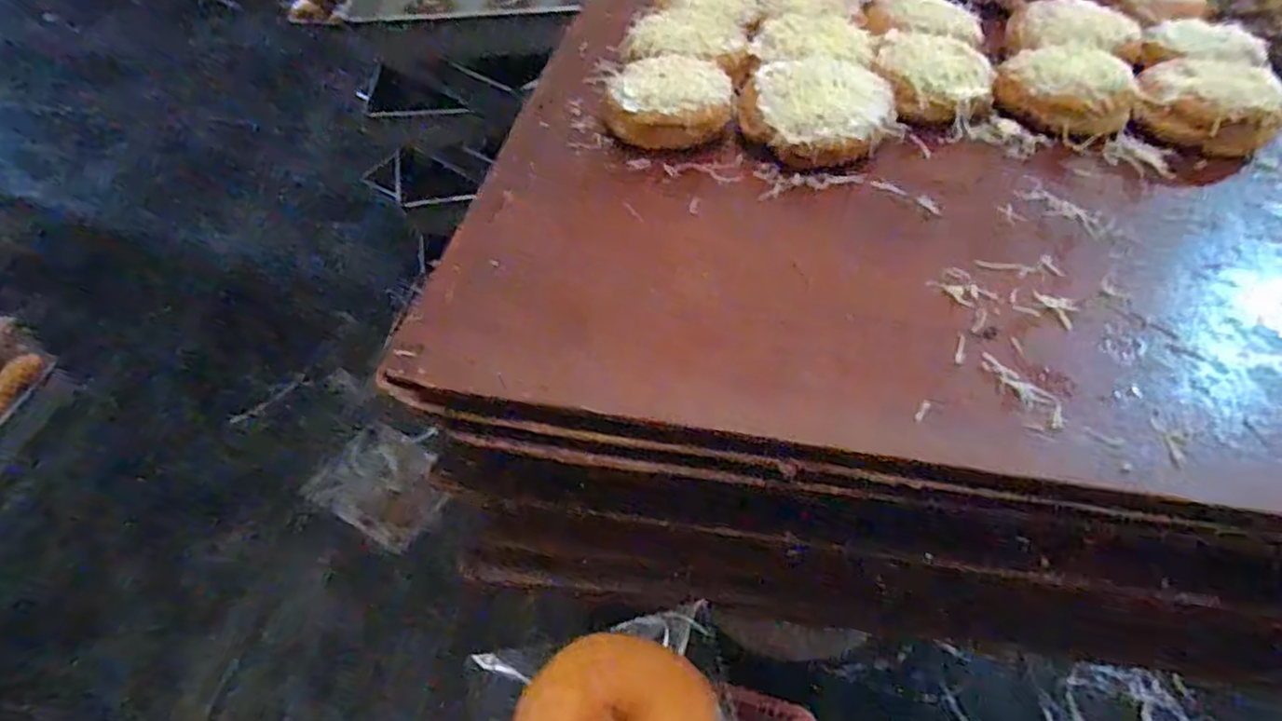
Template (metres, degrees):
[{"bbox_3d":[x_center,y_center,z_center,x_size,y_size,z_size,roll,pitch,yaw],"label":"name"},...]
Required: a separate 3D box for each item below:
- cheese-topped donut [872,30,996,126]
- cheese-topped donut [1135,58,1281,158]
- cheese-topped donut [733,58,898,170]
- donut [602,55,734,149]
[{"bbox_3d":[0.216,-0.206,0.512,0.086,0.029,0.092,19,51,16],"label":"cheese-topped donut"},{"bbox_3d":[0.411,-0.186,0.501,0.091,0.034,0.088,36,58,28],"label":"cheese-topped donut"},{"bbox_3d":[0.121,-0.168,0.469,0.093,0.035,0.076,-11,49,-9],"label":"cheese-topped donut"},{"bbox_3d":[0.021,-0.184,0.485,0.083,0.034,0.080,9,49,9],"label":"donut"}]

